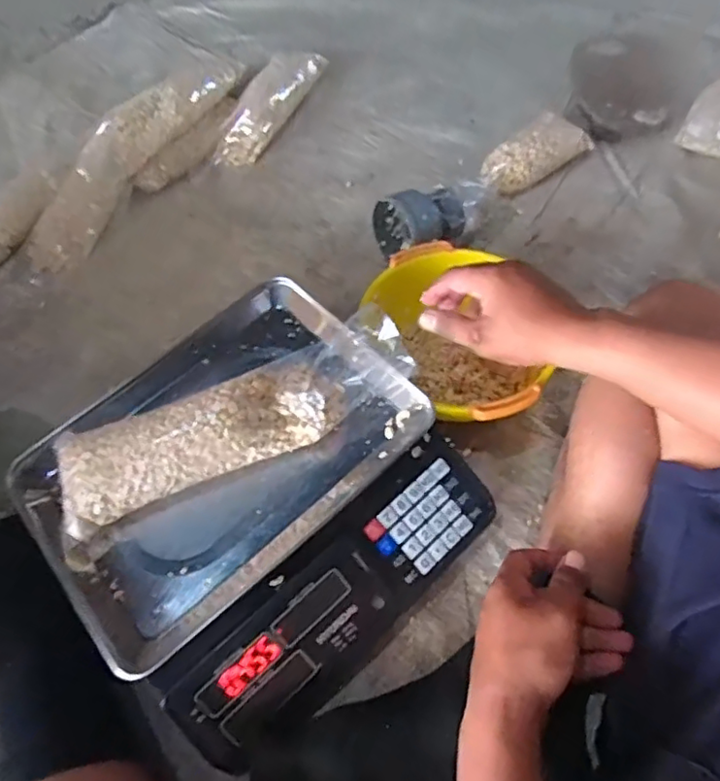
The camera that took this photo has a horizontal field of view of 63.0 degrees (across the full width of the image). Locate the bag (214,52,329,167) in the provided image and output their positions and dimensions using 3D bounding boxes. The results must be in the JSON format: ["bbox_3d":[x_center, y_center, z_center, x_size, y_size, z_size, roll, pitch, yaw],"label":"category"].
[{"bbox_3d":[-0.141,-0.475,0.955,0.066,0.066,0.282,19,61,16],"label":"bag"}]

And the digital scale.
[{"bbox_3d":[-0.097,0.097,0.559,0.334,0.126,0.337,-38,65,-18],"label":"digital scale"}]

